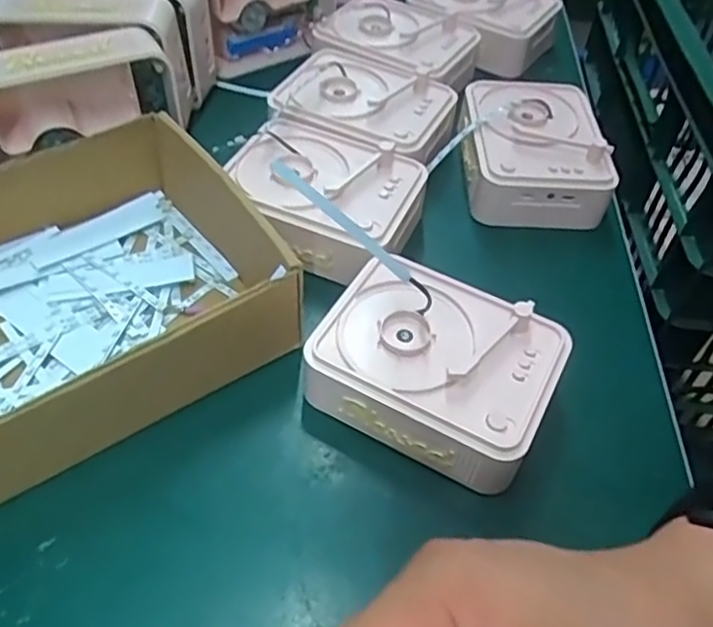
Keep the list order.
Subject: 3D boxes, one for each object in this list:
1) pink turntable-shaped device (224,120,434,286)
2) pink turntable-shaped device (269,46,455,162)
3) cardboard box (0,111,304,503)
[{"bbox_3d":[-0.021,-0.080,0.444,0.125,0.045,0.101,26,55,17],"label":"pink turntable-shaped device"},{"bbox_3d":[0.003,-0.161,0.513,0.134,0.053,0.102,23,54,14],"label":"pink turntable-shaped device"},{"bbox_3d":[-0.169,-0.017,0.373,0.217,0.072,0.190,-31,59,-25],"label":"cardboard box"}]

